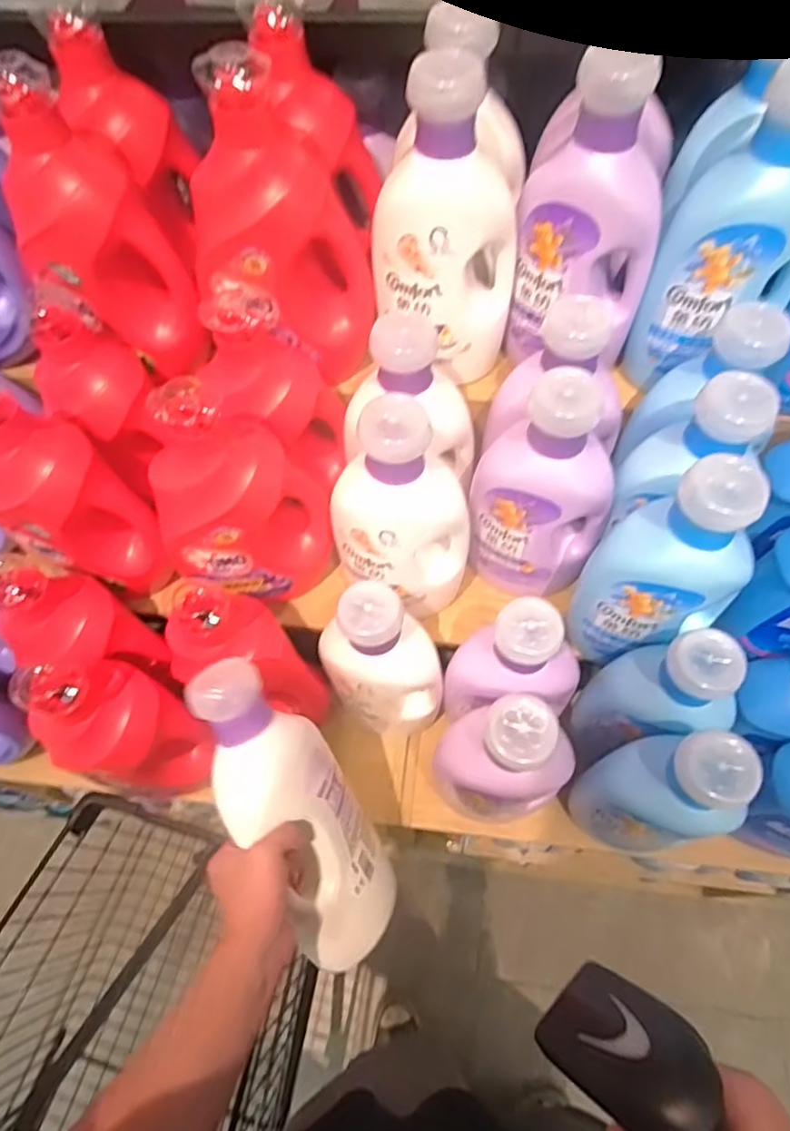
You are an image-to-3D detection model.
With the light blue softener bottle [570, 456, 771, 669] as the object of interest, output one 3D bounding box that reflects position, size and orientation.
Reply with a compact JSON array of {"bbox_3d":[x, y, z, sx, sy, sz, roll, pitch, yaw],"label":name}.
[{"bbox_3d":[0.259,0.009,0.616,0.097,0.284,0.116,-38,67,-16],"label":"light blue softener bottle"}]

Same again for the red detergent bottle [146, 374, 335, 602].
[{"bbox_3d":[-0.167,-0.066,0.682,0.110,0.300,0.154,35,69,19],"label":"red detergent bottle"}]

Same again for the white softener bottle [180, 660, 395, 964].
[{"bbox_3d":[-0.090,0.238,0.607,0.103,0.067,0.323,-31,106,-13],"label":"white softener bottle"}]

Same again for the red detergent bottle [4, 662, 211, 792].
[{"bbox_3d":[-0.290,0.178,0.688,0.105,0.269,0.107,13,64,10],"label":"red detergent bottle"}]

